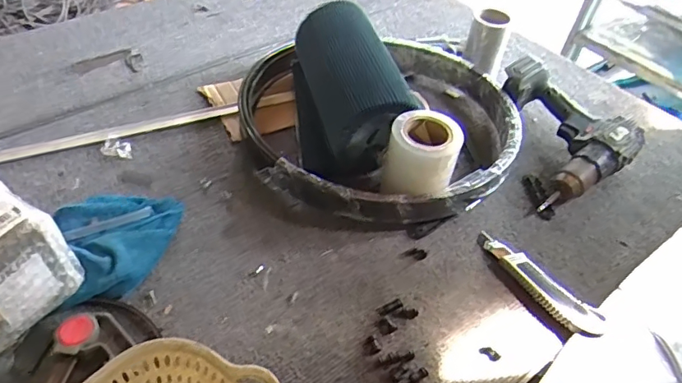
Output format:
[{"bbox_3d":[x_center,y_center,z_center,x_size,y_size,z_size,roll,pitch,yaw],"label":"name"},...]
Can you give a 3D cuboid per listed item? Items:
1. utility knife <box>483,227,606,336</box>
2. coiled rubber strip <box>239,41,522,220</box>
[{"bbox_3d":[0.208,0.095,0.563,0.031,0.017,0.154,-25,53,-28],"label":"utility knife"},{"bbox_3d":[0.055,-0.092,0.710,0.360,0.055,0.336,-7,46,-13],"label":"coiled rubber strip"}]

